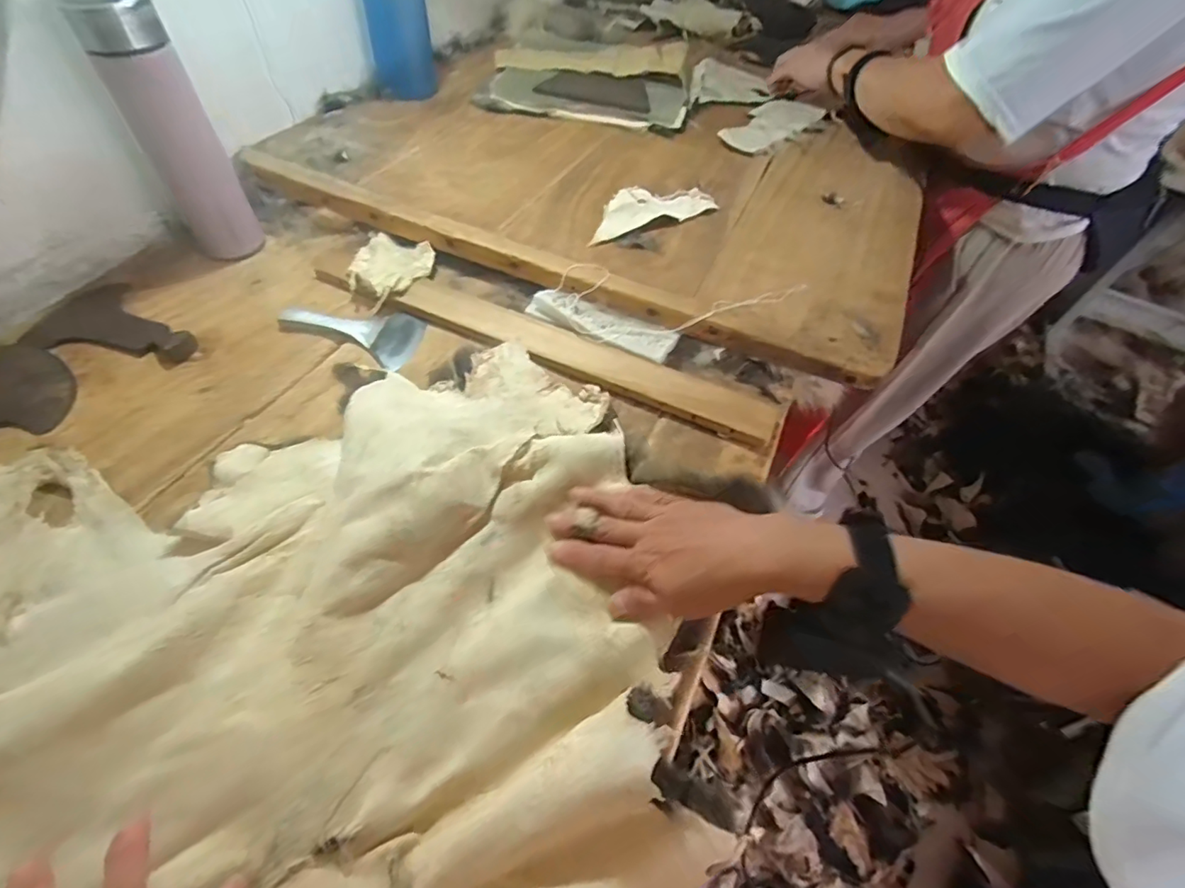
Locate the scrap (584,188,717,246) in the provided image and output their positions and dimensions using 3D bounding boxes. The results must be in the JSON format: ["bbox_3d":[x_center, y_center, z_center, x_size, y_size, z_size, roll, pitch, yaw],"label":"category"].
[{"bbox_3d":[0.061,-0.268,0.631,0.167,0.024,0.064,-25,61,-22],"label":"scrap"}]

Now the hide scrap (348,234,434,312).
[{"bbox_3d":[-0.215,-0.188,0.580,0.076,0.020,0.107,11,54,1],"label":"hide scrap"}]

